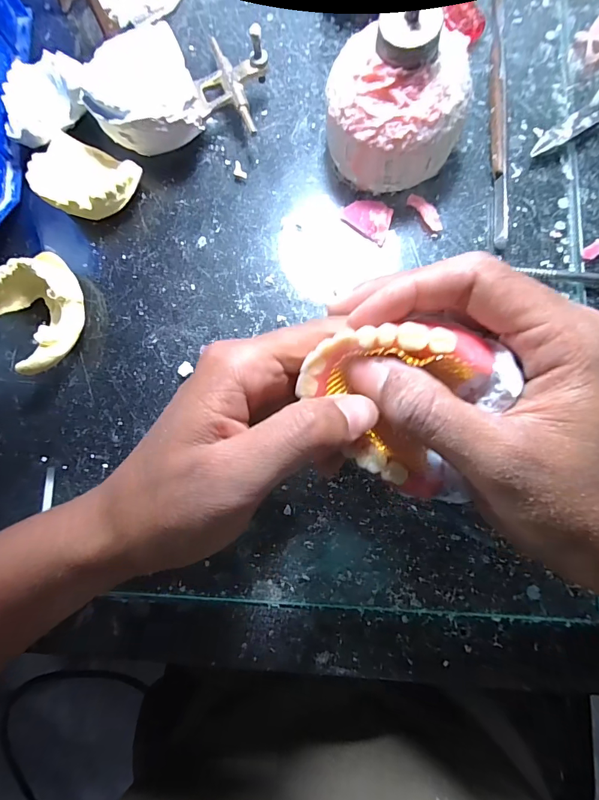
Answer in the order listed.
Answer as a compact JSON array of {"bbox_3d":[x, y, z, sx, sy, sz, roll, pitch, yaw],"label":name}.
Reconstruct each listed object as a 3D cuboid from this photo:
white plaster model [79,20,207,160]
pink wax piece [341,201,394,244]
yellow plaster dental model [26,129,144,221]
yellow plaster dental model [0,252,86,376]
[{"bbox_3d":[-0.089,-0.174,0.232,0.057,0.041,0.060,0,83,4],"label":"white plaster model"},{"bbox_3d":[0.041,-0.108,0.231,0.028,0.004,0.019,35,102,1],"label":"pink wax piece"},{"bbox_3d":[-0.129,-0.131,0.235,0.057,0.029,0.045,29,86,7],"label":"yellow plaster dental model"},{"bbox_3d":[-0.152,-0.054,0.227,0.070,0.027,0.057,40,87,7],"label":"yellow plaster dental model"}]

